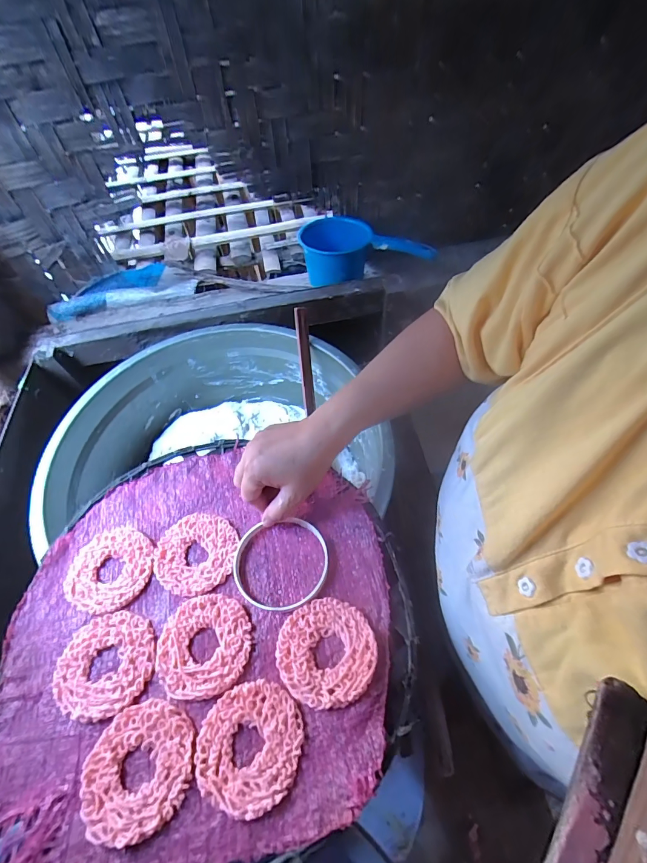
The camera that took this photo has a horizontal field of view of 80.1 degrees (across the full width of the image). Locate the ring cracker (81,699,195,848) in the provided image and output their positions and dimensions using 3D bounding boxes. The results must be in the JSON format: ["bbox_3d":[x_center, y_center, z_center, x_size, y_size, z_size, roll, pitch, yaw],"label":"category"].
[{"bbox_3d":[-0.139,0.251,0.289,0.081,0.004,0.075,-27,57,-14],"label":"ring cracker"}]

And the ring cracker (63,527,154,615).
[{"bbox_3d":[-0.210,0.134,0.377,0.082,0.005,0.079,-2,54,3],"label":"ring cracker"}]

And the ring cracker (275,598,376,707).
[{"bbox_3d":[0.002,0.182,0.320,0.079,0.009,0.076,-2,54,3],"label":"ring cracker"}]

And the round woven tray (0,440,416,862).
[{"bbox_3d":[-0.102,0.165,0.344,0.342,0.018,0.325,-2,54,3],"label":"round woven tray"}]

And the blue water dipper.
[{"bbox_3d":[0.067,-0.305,0.662,0.209,0.091,0.111,-5,58,2],"label":"blue water dipper"}]

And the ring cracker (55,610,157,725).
[{"bbox_3d":[-0.188,0.200,0.332,0.079,0.008,0.078,-13,55,-5],"label":"ring cracker"}]

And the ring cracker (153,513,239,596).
[{"bbox_3d":[-0.127,0.119,0.381,0.079,0.004,0.077,-2,54,3],"label":"ring cracker"}]

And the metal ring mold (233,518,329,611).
[{"bbox_3d":[-0.041,0.125,0.365,0.091,0.010,0.082,-12,54,-4],"label":"metal ring mold"}]

